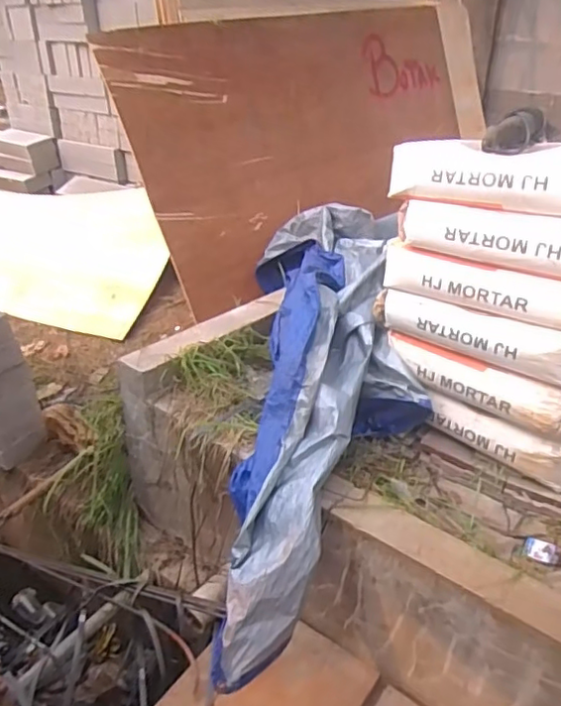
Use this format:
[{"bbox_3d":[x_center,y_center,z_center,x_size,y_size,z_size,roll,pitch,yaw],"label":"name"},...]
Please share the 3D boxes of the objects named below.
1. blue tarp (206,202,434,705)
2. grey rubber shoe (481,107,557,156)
[{"bbox_3d":[0.121,0.017,1.772,0.577,0.424,1.812,5,45,8],"label":"blue tarp"},{"bbox_3d":[0.553,-0.513,1.348,0.083,0.071,0.267,24,37,35],"label":"grey rubber shoe"}]

